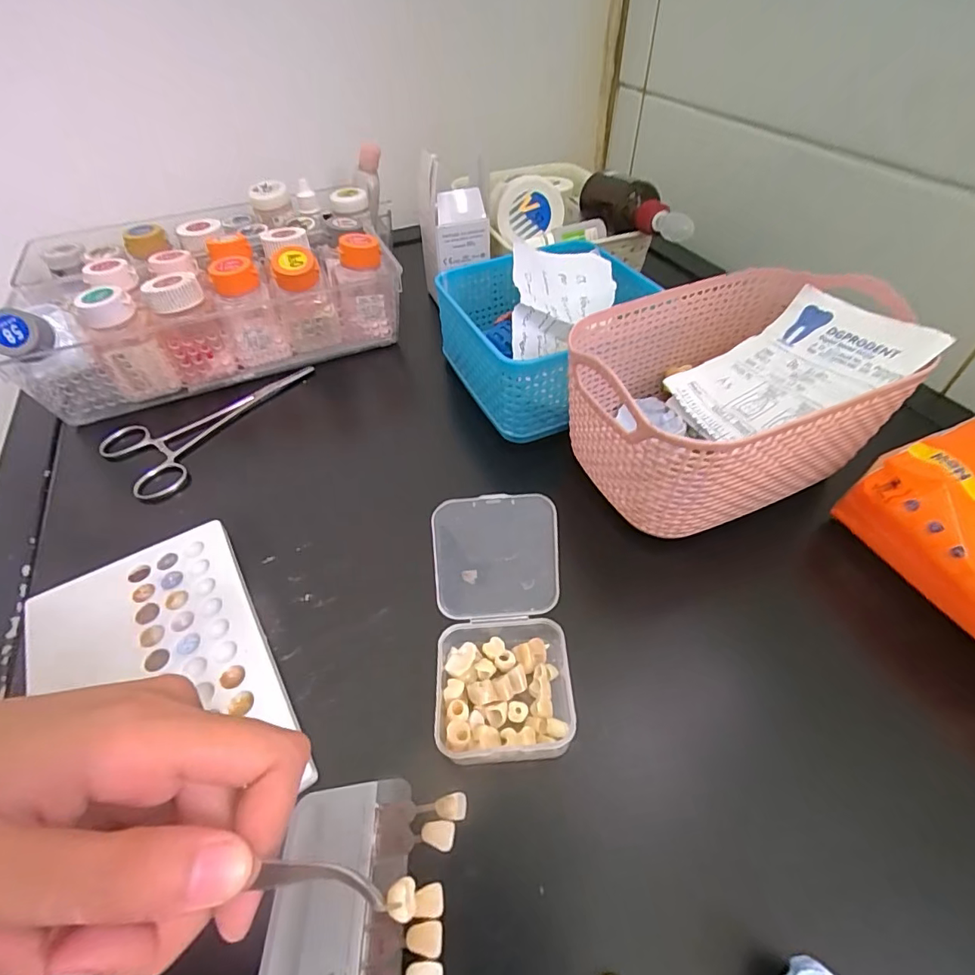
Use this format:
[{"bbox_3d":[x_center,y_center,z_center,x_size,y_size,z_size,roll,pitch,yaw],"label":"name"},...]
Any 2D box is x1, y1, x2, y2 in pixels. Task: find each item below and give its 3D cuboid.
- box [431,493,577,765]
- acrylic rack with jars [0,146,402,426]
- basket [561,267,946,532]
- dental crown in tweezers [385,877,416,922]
[{"bbox_3d":[0.006,0.057,0.210,0.058,0.052,0.094,-3,48,-1],"label":"box"},{"bbox_3d":[-0.215,-0.182,0.420,0.294,0.076,0.220,-20,50,-16],"label":"acrylic rack with jars"},{"bbox_3d":[0.127,-0.049,0.274,0.160,0.073,0.113,-18,50,-14],"label":"basket"},{"bbox_3d":[-0.021,0.102,0.123,0.006,0.006,0.008,-7,48,-4],"label":"dental crown in tweezers"}]

